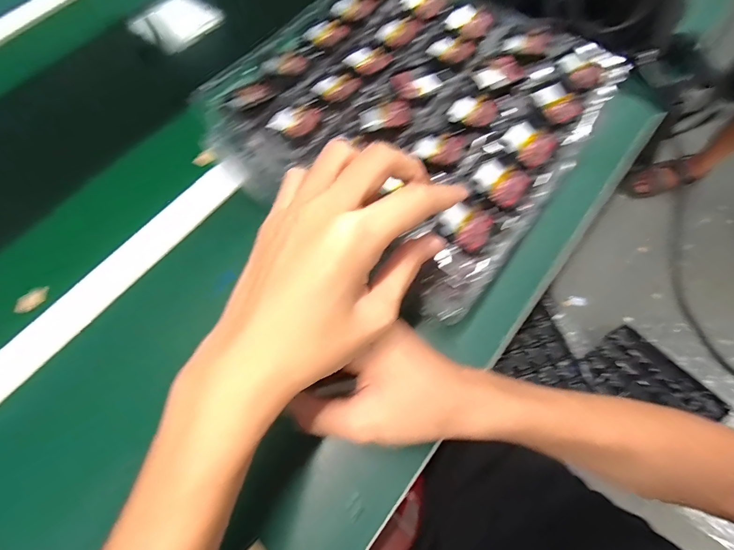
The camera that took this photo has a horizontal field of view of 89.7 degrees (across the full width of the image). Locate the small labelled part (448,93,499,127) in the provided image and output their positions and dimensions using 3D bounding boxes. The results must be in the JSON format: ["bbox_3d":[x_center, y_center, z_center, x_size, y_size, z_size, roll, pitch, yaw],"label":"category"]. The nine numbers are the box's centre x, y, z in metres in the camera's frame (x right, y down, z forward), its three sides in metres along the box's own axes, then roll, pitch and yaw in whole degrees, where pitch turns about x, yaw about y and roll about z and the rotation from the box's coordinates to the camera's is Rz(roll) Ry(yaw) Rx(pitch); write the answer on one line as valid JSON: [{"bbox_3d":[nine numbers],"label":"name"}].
[{"bbox_3d":[0.089,-0.139,0.308,0.036,0.006,0.035,28,71,14],"label":"small labelled part"}]

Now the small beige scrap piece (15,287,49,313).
[{"bbox_3d":[-0.312,0.023,0.344,0.012,0.010,0.032,9,41,7],"label":"small beige scrap piece"}]

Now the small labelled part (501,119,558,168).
[{"bbox_3d":[0.131,-0.107,0.297,0.036,0.010,0.037,41,74,18],"label":"small labelled part"}]

